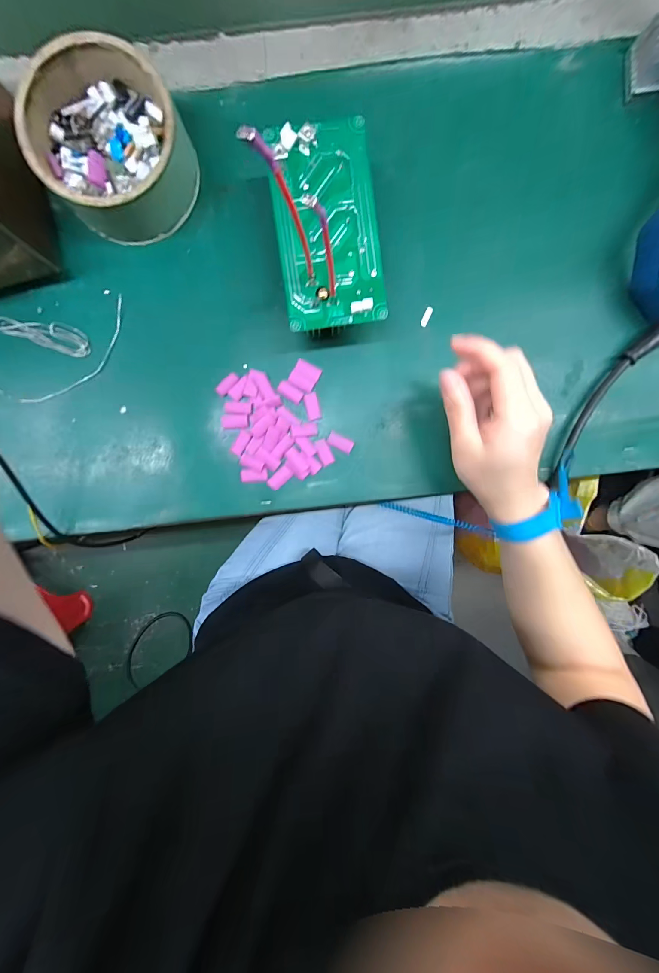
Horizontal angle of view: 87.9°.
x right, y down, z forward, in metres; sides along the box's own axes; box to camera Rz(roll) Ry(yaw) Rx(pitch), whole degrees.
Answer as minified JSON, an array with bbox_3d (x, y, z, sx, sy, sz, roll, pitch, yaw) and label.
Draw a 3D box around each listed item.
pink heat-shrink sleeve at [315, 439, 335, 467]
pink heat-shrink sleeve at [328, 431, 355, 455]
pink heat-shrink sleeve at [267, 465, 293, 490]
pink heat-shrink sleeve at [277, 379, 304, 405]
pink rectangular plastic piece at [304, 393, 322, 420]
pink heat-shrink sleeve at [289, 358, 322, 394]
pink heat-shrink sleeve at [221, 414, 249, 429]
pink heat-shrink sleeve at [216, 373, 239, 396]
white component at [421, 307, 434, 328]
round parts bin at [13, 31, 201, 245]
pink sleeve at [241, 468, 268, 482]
[{"bbox_3d":[-0.004,-0.033,0.331,0.013,0.004,0.025,-24,94,1],"label":"pink heat-shrink sleeve"},{"bbox_3d":[0.011,-0.043,0.333,0.025,0.004,0.014,27,93,-2],"label":"pink heat-shrink sleeve"},{"bbox_3d":[-0.048,-0.008,0.331,0.026,0.004,0.013,-42,93,2],"label":"pink heat-shrink sleeve"},{"bbox_3d":[-0.037,-0.090,0.326,0.024,0.004,0.014,33,93,-2],"label":"pink heat-shrink sleeve"},{"bbox_3d":[-0.016,-0.077,0.330,0.013,0.004,0.025,-14,94,1],"label":"pink rectangular plastic piece"},{"bbox_3d":[-0.023,-0.106,0.328,0.025,0.004,0.025,29,93,-2],"label":"pink heat-shrink sleeve"},{"bbox_3d":[-0.090,-0.062,0.326,0.025,0.004,0.013,-4,94,0],"label":"pink heat-shrink sleeve"},{"bbox_3d":[-0.097,-0.097,0.324,0.010,0.004,0.025,44,93,-3],"label":"pink heat-shrink sleeve"},{"bbox_3d":[0.093,-0.163,0.327,0.007,0.004,0.021,24,93,-2],"label":"white component"},{"bbox_3d":[-0.180,-0.282,0.288,0.112,0.054,0.118,0,94,0],"label":"round parts bin"},{"bbox_3d":[-0.073,-0.011,0.329,0.025,0.004,0.013,-3,94,0],"label":"pink sleeve"}]

